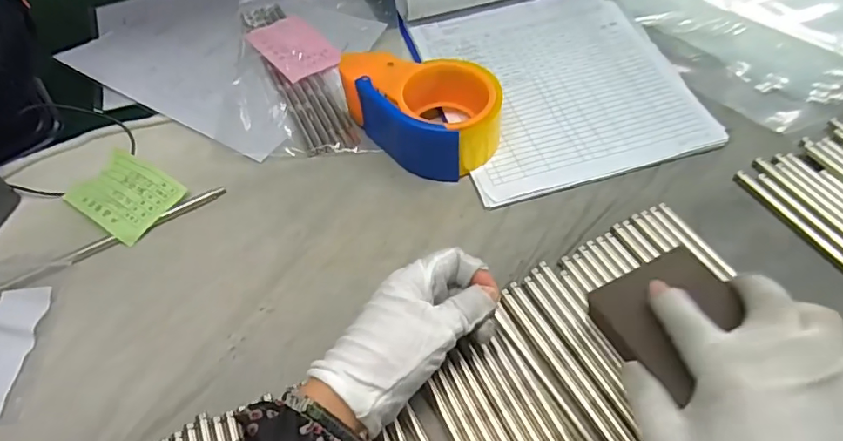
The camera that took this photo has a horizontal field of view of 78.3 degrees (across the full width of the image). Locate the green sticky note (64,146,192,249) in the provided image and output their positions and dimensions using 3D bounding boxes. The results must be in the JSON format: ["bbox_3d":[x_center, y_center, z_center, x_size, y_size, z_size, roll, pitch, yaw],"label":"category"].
[{"bbox_3d":[-0.249,-0.023,0.436,0.094,0.008,0.065,28,61,24],"label":"green sticky note"}]

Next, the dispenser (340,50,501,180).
[{"bbox_3d":[0.001,-0.099,0.441,0.090,0.056,0.136,-37,58,-21],"label":"dispenser"}]

